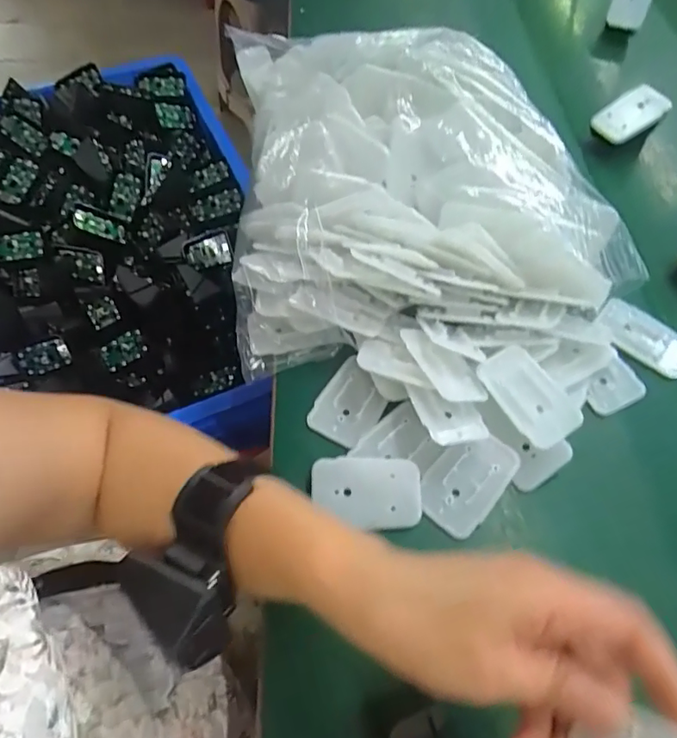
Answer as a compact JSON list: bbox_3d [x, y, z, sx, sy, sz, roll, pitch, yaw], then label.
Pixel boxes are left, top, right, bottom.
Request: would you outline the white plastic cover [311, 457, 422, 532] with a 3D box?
[{"bbox_3d":[0.018,0.080,0.330,0.068,0.004,0.045,-1,85,4],"label":"white plastic cover"}]

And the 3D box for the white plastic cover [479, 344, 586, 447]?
[{"bbox_3d":[0.125,0.018,0.340,0.040,0.010,0.068,-31,65,-17],"label":"white plastic cover"}]

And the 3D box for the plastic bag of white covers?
[{"bbox_3d":[0.052,-0.163,0.416,0.277,0.101,0.295,-6,61,-4],"label":"plastic bag of white covers"}]

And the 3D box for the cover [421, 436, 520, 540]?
[{"bbox_3d":[0.082,0.071,0.331,0.043,0.005,0.066,39,78,16],"label":"cover"}]

